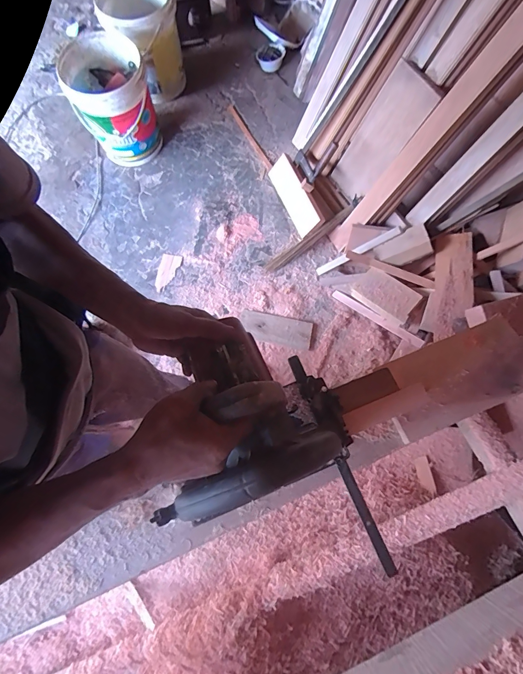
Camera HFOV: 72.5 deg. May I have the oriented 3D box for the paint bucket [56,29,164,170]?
[{"bbox_3d":[-0.591,-0.947,1.440,0.300,0.308,0.388,-16,74,-4],"label":"paint bucket"}]

